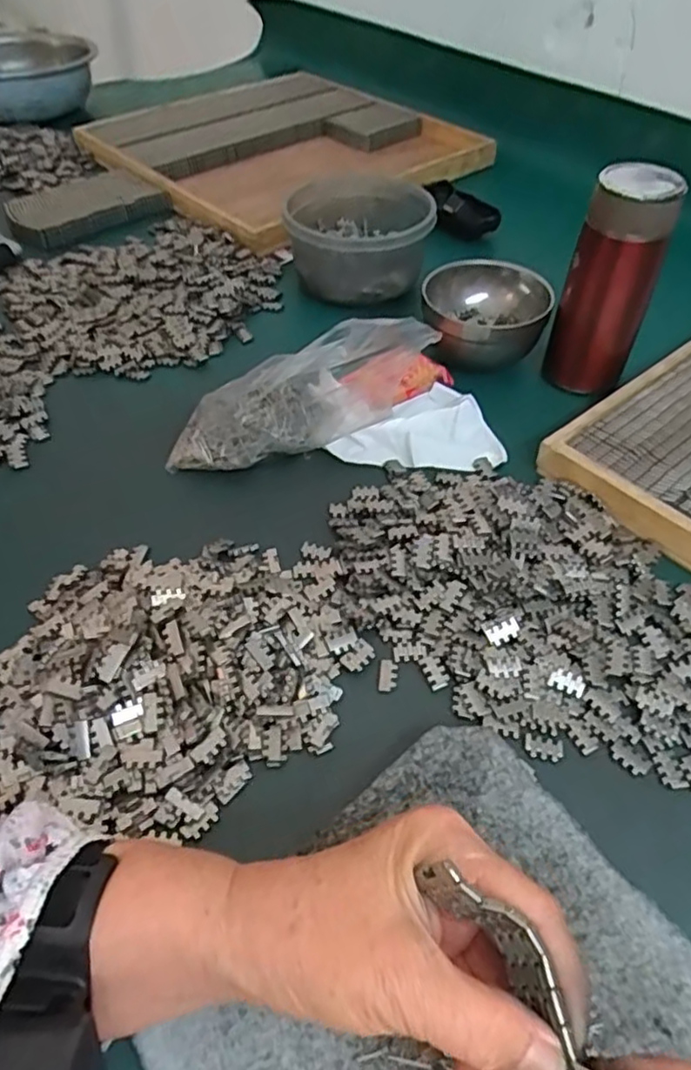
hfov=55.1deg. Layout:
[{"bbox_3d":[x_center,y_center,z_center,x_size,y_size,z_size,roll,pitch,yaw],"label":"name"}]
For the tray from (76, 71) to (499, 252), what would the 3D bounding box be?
[{"bbox_3d":[-0.065,-0.512,0.866,0.405,0.055,0.405,-33,57,-28],"label":"tray"}]

